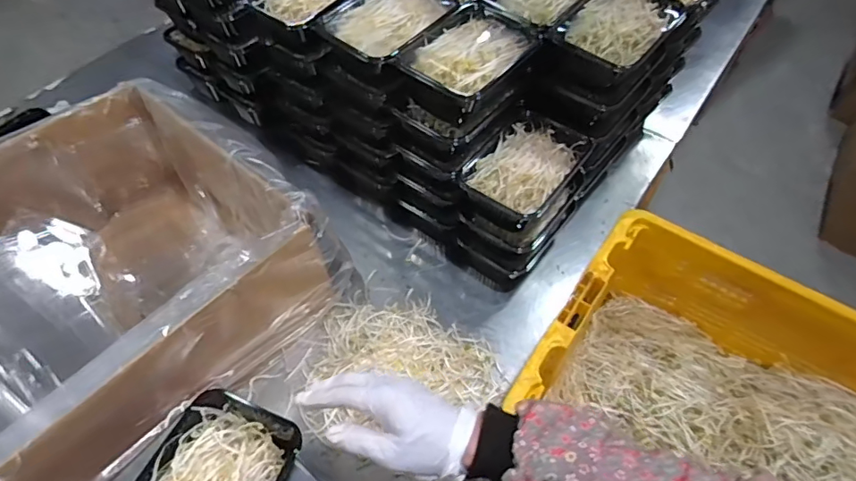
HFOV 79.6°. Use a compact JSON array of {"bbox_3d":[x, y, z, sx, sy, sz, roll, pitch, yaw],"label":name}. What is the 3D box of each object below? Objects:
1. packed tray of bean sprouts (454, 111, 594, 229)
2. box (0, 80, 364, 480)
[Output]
[{"bbox_3d":[0.130,-0.097,0.708,0.121,0.050,0.177,33,61,21],"label":"packed tray of bean sprouts"},{"bbox_3d":[-0.519,0.145,0.606,0.449,0.199,0.747,31,60,20],"label":"box"}]

